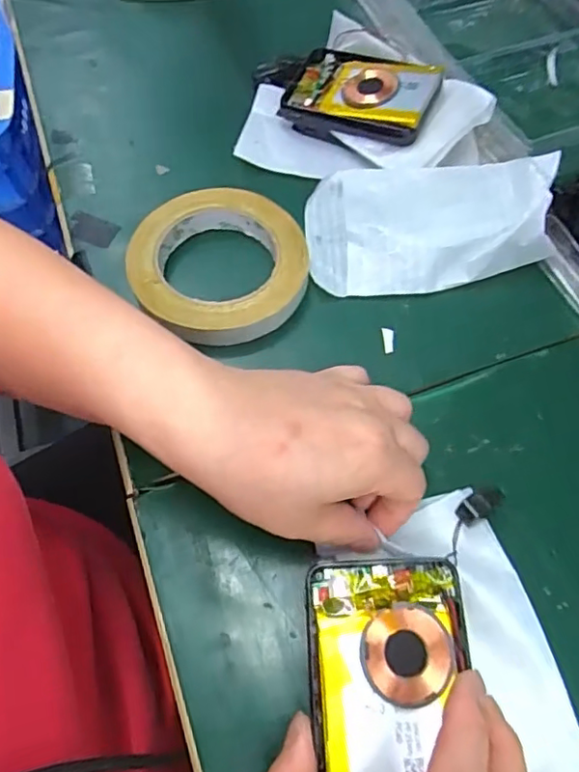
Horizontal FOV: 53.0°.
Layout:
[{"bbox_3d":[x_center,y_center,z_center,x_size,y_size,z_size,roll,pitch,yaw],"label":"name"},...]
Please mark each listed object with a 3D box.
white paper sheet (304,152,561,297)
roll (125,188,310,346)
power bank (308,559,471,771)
[{"bbox_3d":[0.089,-0.111,0.380,0.152,0.043,0.089,-2,63,0],"label":"white paper sheet"},{"bbox_3d":[-0.044,-0.079,0.380,0.113,0.020,0.112,-1,63,1],"label":"roll"},{"bbox_3d":[0.045,0.133,0.255,0.069,0.014,0.107,-2,63,1],"label":"power bank"}]

